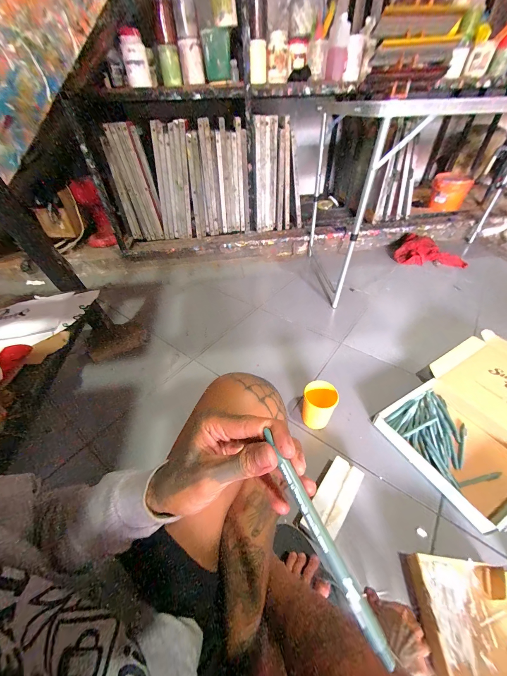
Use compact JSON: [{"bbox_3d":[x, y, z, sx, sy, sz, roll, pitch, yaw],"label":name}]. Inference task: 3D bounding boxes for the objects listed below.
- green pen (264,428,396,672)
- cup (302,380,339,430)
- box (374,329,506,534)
[{"bbox_3d":[0.046,0.133,0.172,0.011,0.008,0.139,-23,68,-21],"label":"green pen"},{"bbox_3d":[0.180,0.186,0.705,0.085,0.105,0.085,-1,43,1],"label":"cup"},{"bbox_3d":[0.640,0.203,0.693,0.530,0.092,0.364,-20,46,-19],"label":"box"}]

